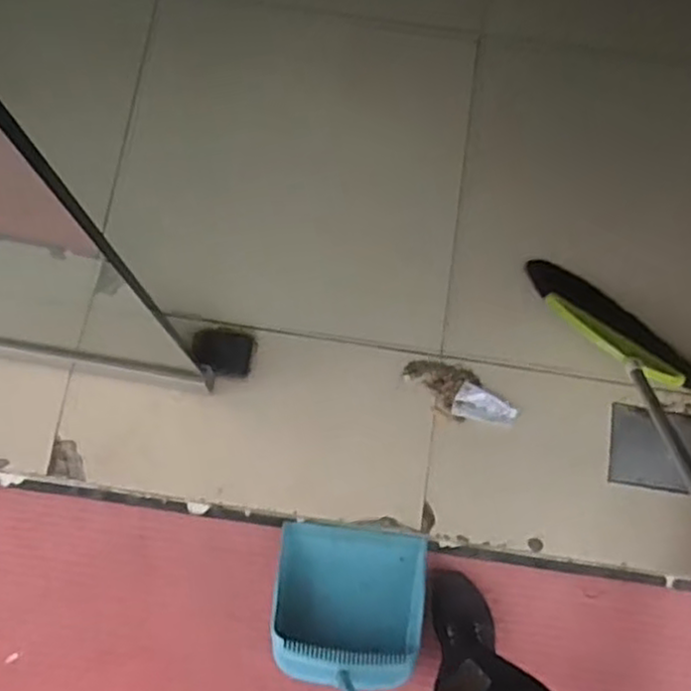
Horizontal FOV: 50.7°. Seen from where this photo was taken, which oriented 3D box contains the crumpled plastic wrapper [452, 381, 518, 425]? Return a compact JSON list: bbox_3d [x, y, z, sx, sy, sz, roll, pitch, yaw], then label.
[{"bbox_3d":[0.232,0.103,1.210,0.102,0.008,0.056,19,77,2],"label":"crumpled plastic wrapper"}]

